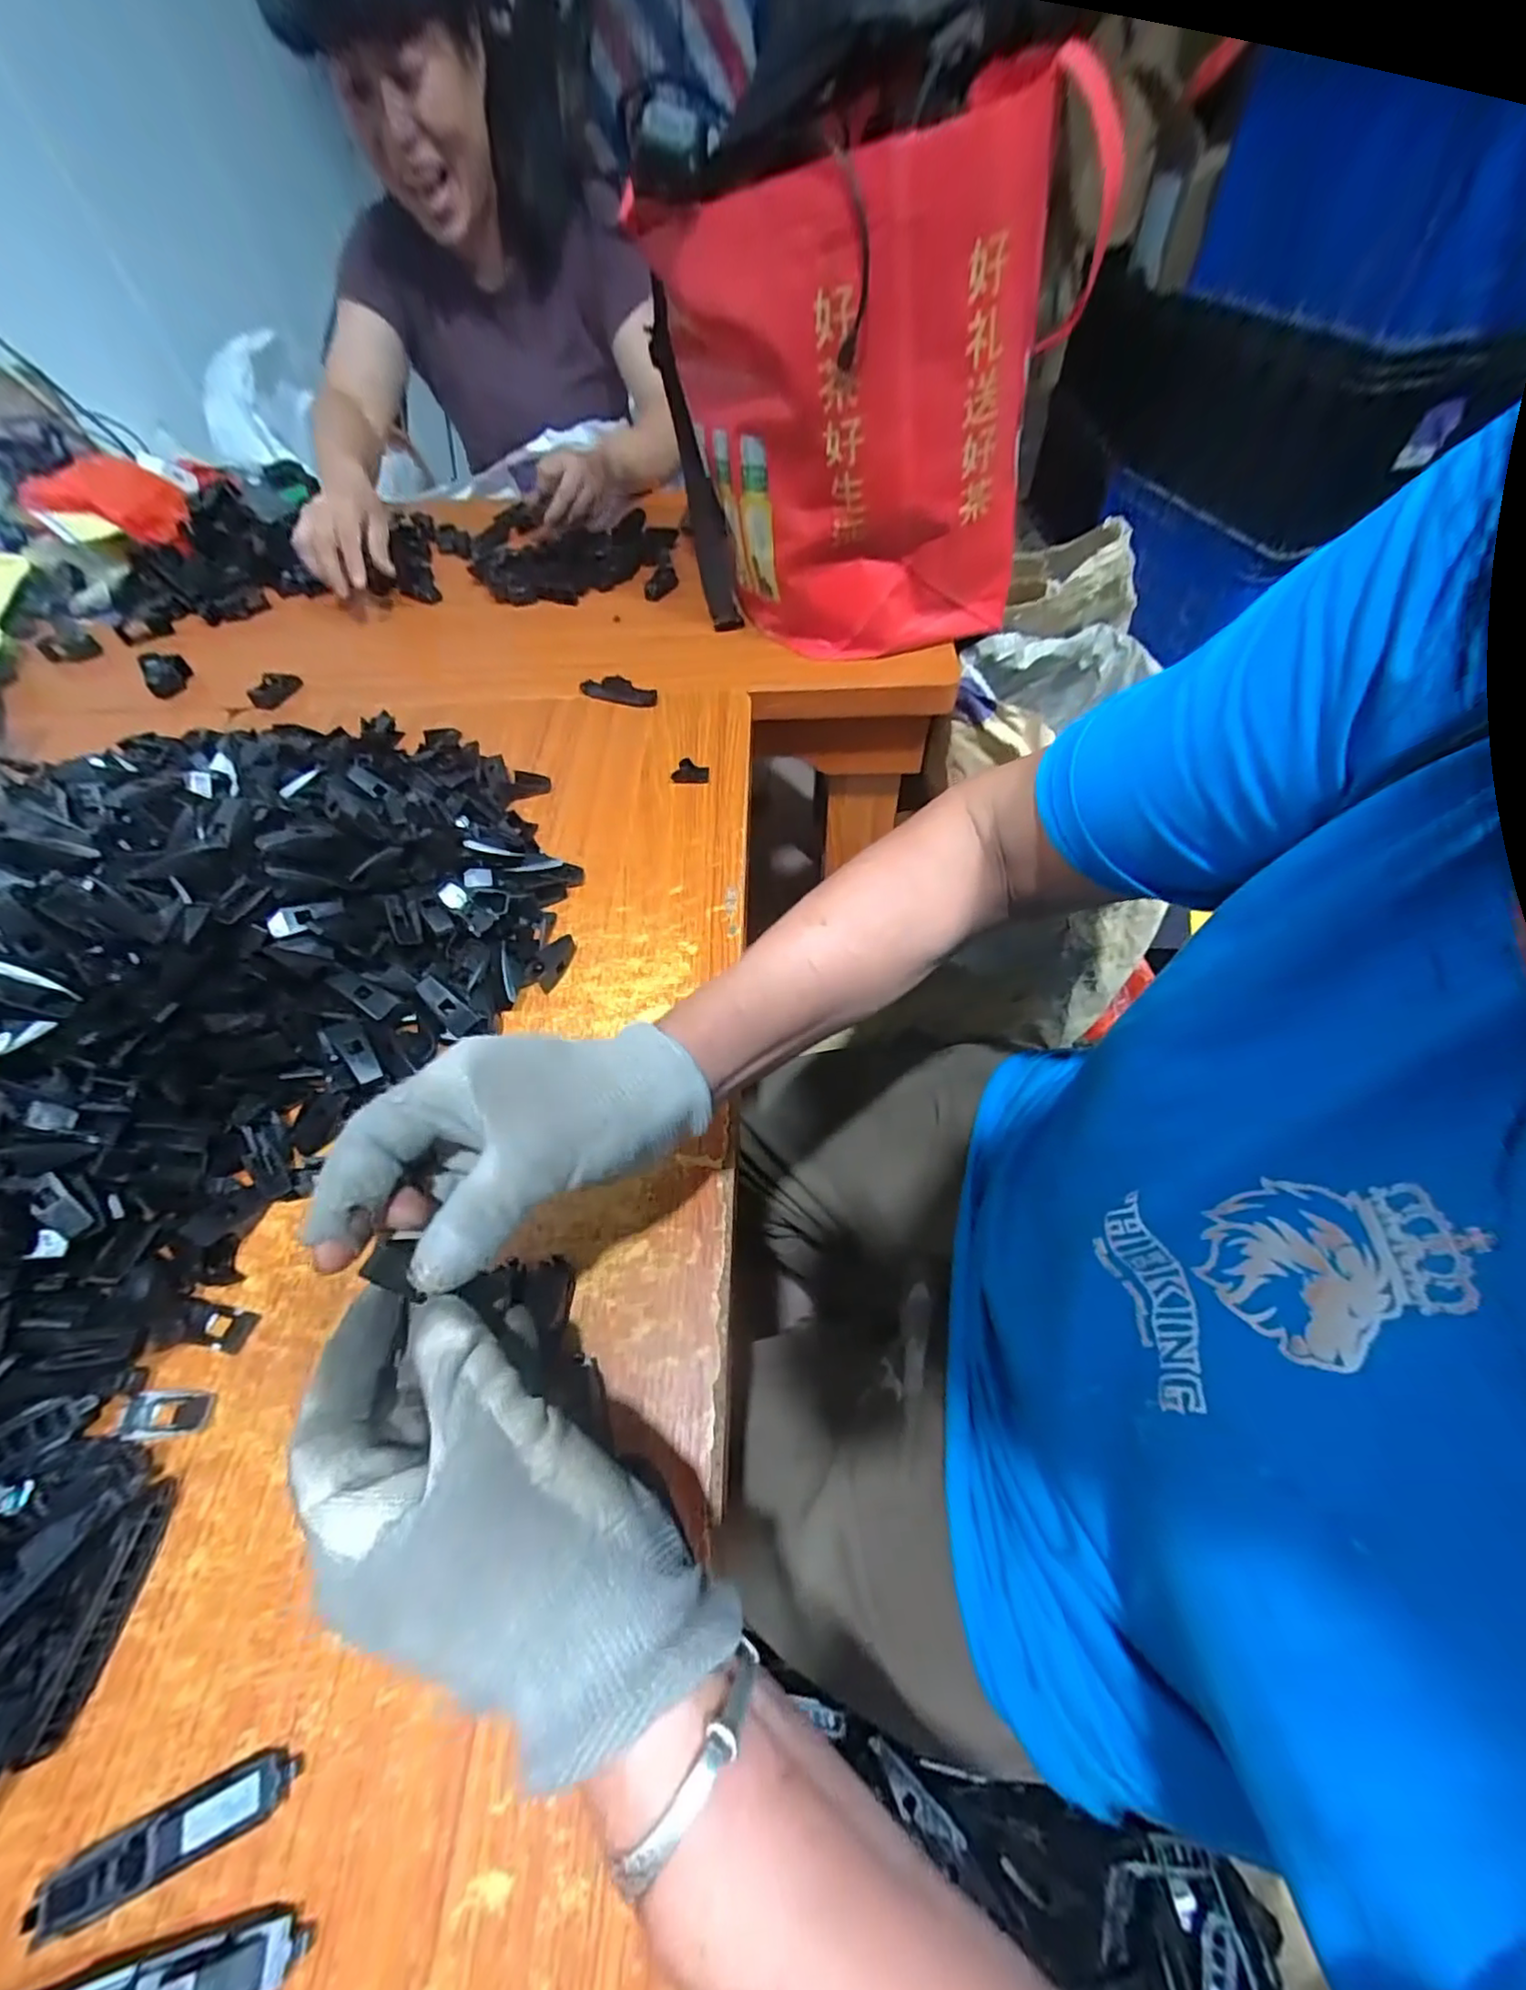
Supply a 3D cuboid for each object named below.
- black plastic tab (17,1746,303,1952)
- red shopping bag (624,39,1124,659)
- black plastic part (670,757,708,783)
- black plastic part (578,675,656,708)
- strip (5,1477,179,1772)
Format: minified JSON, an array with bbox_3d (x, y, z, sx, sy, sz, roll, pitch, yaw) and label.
[{"bbox_3d":[-0.209,0.295,0.225,0.081,0.017,0.019,-21,58,-12],"label":"black plastic tab"},{"bbox_3d":[0.079,-0.473,0.545,0.276,0.307,0.148,-11,57,-6],"label":"red shopping bag"},{"bbox_3d":[-0.061,-0.188,0.537,0.030,0.013,0.018,-5,56,-2],"label":"black plastic part"},{"bbox_3d":[-0.135,-0.286,0.603,0.078,0.018,0.020,18,59,13],"label":"black plastic part"},{"bbox_3d":[-0.265,0.248,0.259,0.011,0.015,0.082,4,57,4],"label":"strip"}]

